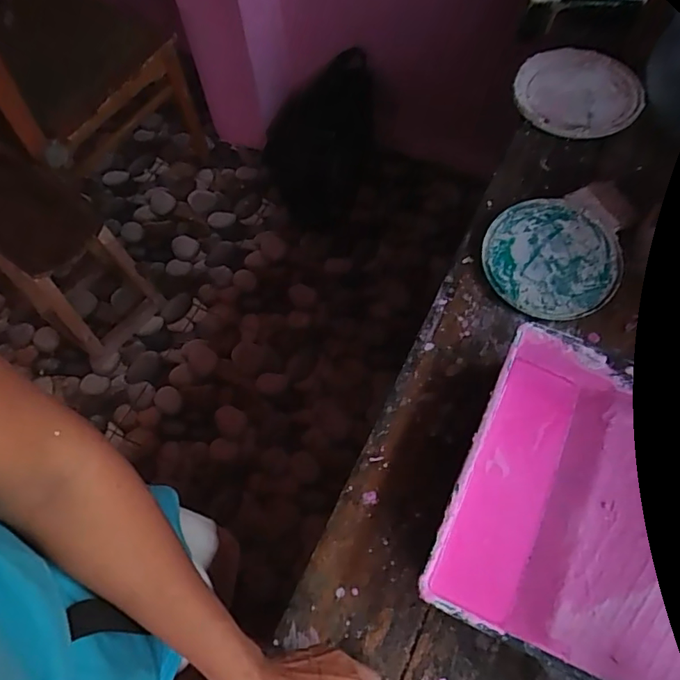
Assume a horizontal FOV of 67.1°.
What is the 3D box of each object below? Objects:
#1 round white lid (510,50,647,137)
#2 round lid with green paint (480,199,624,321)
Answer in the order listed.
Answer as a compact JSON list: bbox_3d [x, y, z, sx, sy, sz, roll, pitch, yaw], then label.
[{"bbox_3d":[0.347,-0.362,0.751,0.176,0.017,0.176,-1,64,2],"label":"round white lid"},{"bbox_3d":[0.256,-0.099,0.620,0.156,0.023,0.153,-1,64,2],"label":"round lid with green paint"}]

